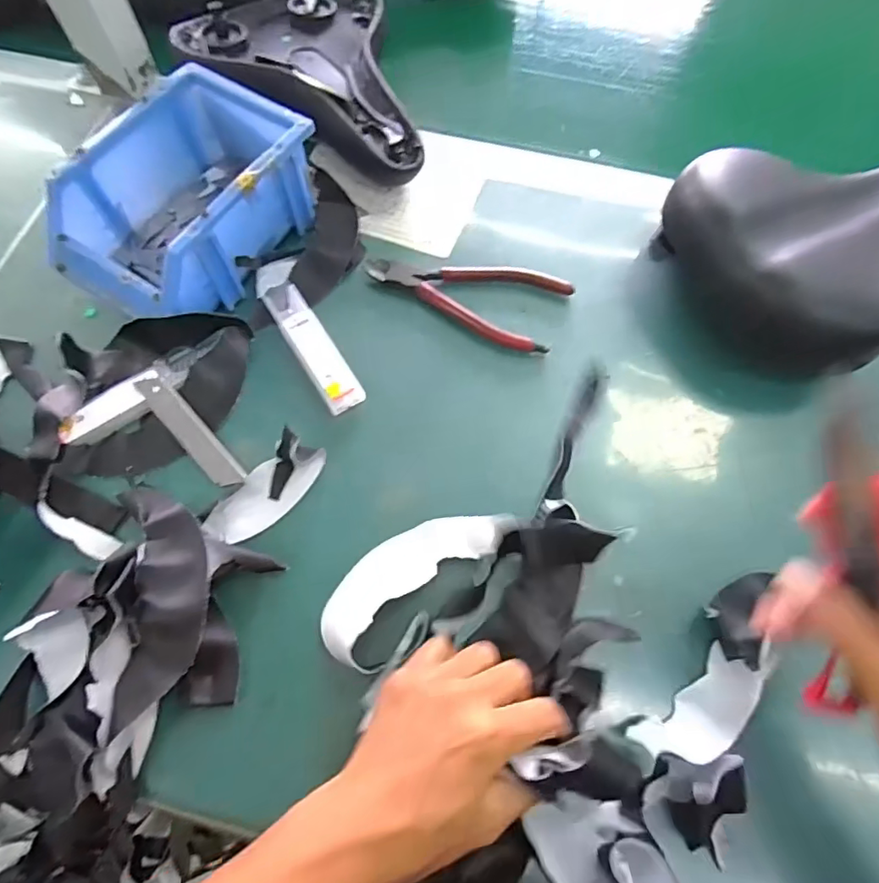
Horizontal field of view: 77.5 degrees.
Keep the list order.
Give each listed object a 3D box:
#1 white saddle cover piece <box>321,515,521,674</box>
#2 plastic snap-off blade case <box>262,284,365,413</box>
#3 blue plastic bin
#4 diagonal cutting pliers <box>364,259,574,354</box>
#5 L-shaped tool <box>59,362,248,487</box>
[{"bbox_3d":[-0.016,0.077,0.328,0.054,0.030,0.124,43,73,15],"label":"white saddle cover piece"},{"bbox_3d":[-0.092,-0.070,0.392,0.027,0.011,0.110,-31,71,-13],"label":"plastic snap-off blade case"},{"bbox_3d":[-0.186,-0.173,0.405,0.117,0.075,0.173,31,70,11],"label":"blue plastic bin"},{"bbox_3d":[0.020,-0.118,0.420,0.149,0.012,0.076,24,69,9],"label":"diagonal cutting pliers"},{"bbox_3d":[-0.180,-0.017,0.369,0.117,0.012,0.068,14,68,5],"label":"L-shaped tool"}]

